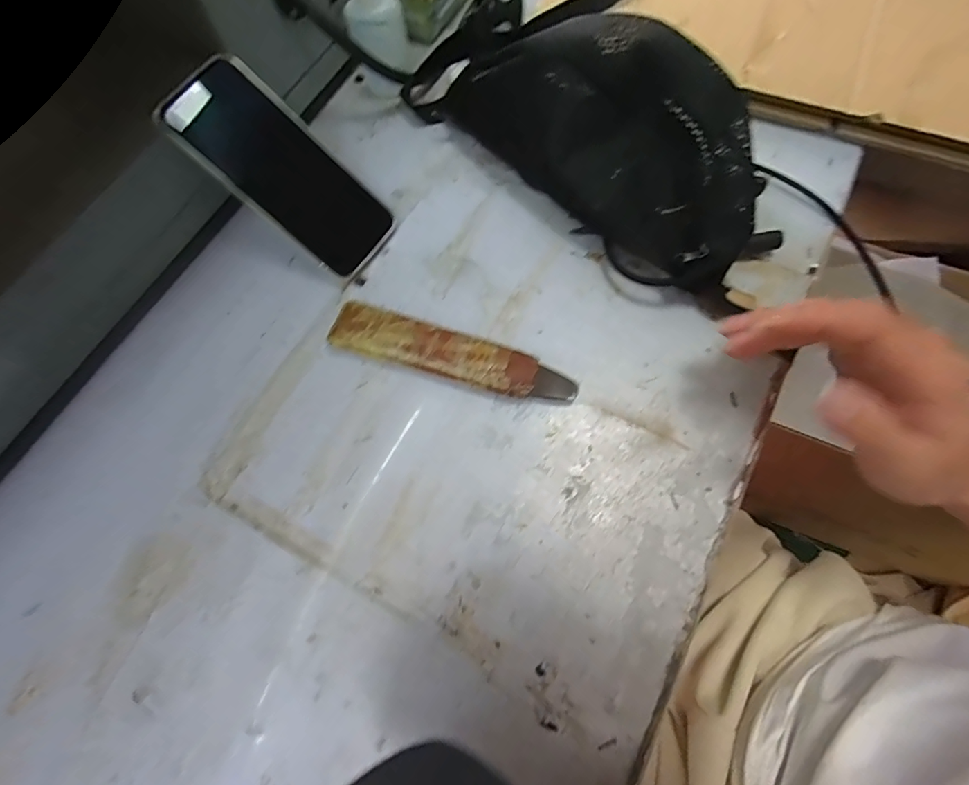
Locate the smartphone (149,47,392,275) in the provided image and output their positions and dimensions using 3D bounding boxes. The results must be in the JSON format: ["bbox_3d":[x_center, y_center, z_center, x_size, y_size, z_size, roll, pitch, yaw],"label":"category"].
[{"bbox_3d":[-0.151,-0.167,0.350,0.163,0.016,0.078,41,76,-21],"label":"smartphone"}]

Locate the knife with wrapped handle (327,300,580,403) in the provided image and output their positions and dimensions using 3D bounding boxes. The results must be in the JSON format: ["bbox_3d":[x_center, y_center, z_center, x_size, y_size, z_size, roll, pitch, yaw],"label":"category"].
[{"bbox_3d":[-0.024,-0.027,0.339,0.185,0.016,0.037,18,74,8],"label":"knife with wrapped handle"}]

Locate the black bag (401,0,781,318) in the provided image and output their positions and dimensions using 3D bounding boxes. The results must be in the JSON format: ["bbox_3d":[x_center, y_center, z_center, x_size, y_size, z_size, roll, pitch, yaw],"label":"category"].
[{"bbox_3d":[0.081,-0.217,0.354,0.121,0.102,0.327,-43,76,-11],"label":"black bag"}]

